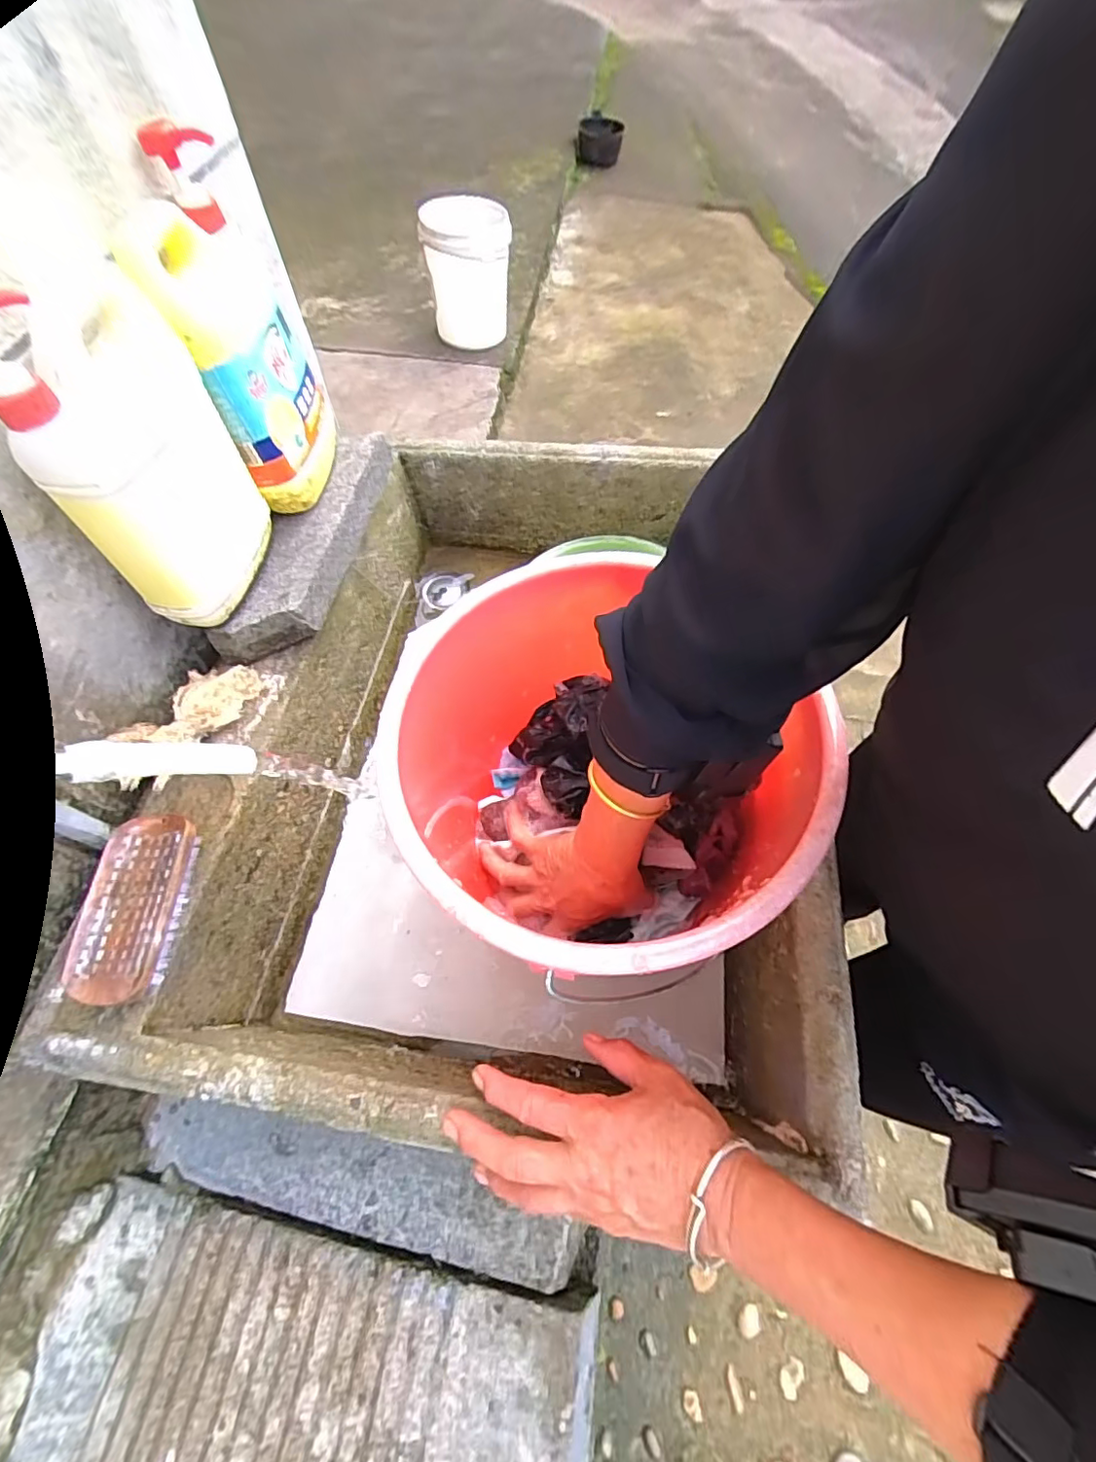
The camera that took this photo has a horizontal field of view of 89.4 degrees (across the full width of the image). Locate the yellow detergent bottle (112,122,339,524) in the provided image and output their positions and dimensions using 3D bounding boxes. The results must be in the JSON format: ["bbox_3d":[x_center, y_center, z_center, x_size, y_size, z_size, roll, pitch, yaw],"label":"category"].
[{"bbox_3d":[-0.262,-0.334,0.477,0.080,0.222,0.141,-7,62,-5],"label":"yellow detergent bottle"}]

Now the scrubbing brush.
[{"bbox_3d":[-0.302,0.128,0.409,0.062,0.030,0.128,-1,62,-2],"label":"scrubbing brush"}]

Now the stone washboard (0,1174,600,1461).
[{"bbox_3d":[-0.184,0.454,0.350,0.401,0.095,0.211,7,62,3],"label":"stone washboard"}]

